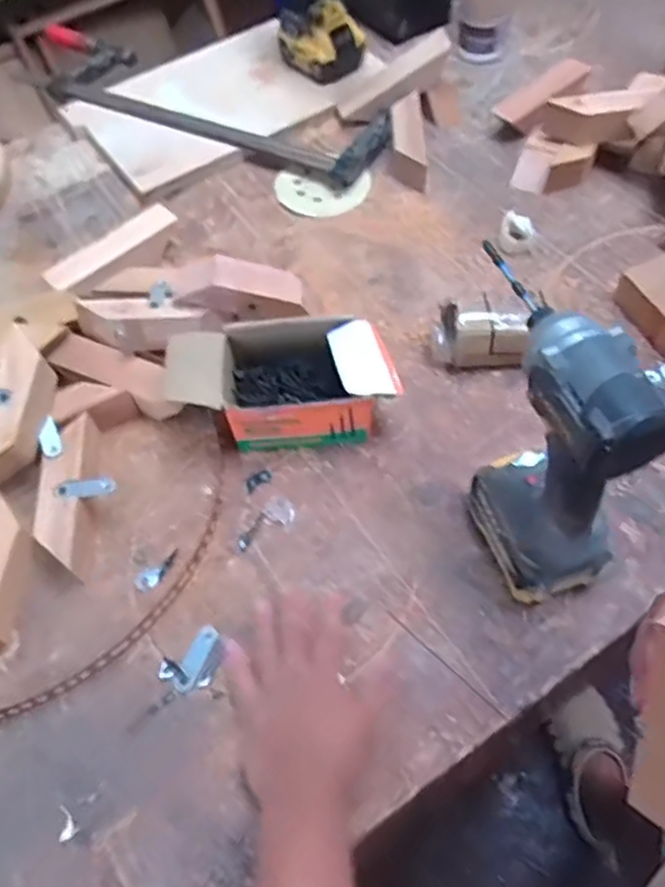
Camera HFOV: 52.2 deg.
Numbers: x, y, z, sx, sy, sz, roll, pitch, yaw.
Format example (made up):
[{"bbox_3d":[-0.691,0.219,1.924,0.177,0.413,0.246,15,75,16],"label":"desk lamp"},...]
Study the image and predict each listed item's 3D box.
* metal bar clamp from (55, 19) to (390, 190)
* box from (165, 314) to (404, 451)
[{"bbox_3d":[-0.213,-0.497,0.979,0.621,0.030,0.147,24,62,17],"label":"metal bar clamp"},{"bbox_3d":[-0.047,-0.062,0.661,0.210,0.078,0.120,-5,58,0],"label":"box"}]

